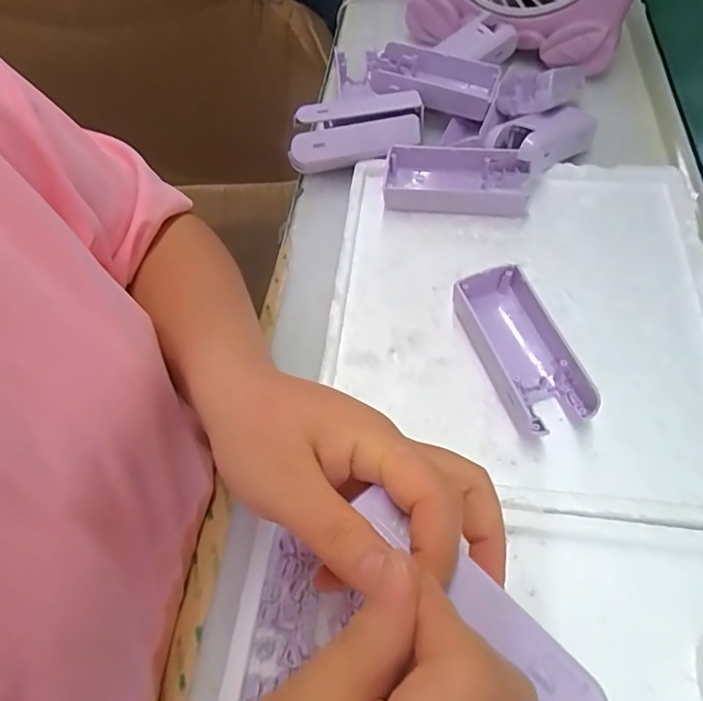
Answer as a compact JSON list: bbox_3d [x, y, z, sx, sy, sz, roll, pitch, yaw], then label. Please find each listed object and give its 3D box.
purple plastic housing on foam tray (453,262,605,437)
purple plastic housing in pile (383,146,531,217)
[{"bbox_3d":[0.104,-0.001,0.315,0.050,0.030,0.105,-15,60,-5],"label":"purple plastic housing on foam tray"},{"bbox_3d":[0.080,-0.129,0.395,0.109,0.033,0.042,9,61,9],"label":"purple plastic housing in pile"}]

